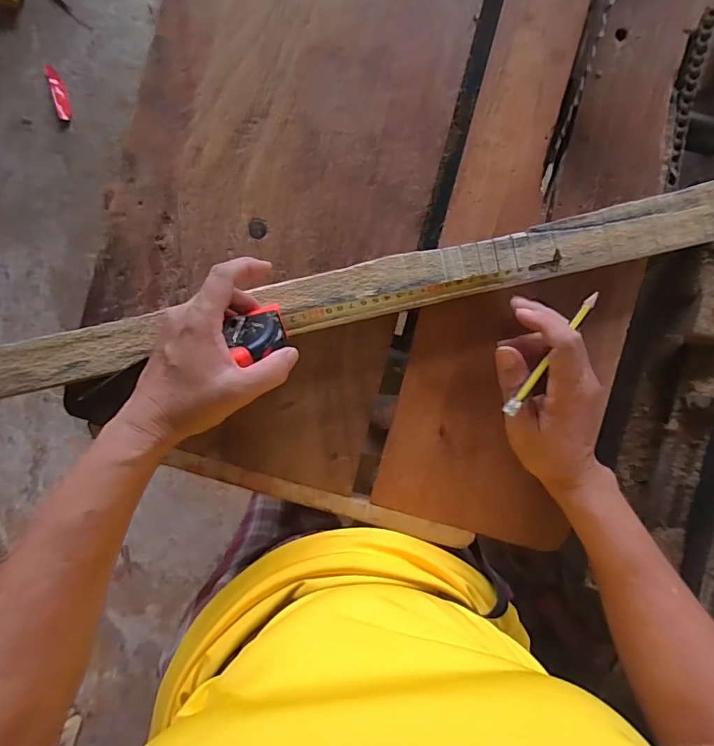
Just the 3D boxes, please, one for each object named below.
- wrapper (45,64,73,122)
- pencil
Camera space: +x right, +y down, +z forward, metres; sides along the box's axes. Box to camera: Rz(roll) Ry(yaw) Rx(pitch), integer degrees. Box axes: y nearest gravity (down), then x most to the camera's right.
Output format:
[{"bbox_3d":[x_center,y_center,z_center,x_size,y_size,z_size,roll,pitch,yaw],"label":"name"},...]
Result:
[{"bbox_3d":[-0.834,-0.782,1.279,0.036,0.025,0.140,-13,102,2],"label":"wrapper"},{"bbox_3d":[0.140,-0.014,0.327,0.007,0.007,0.104,36,93,3],"label":"pencil"}]

